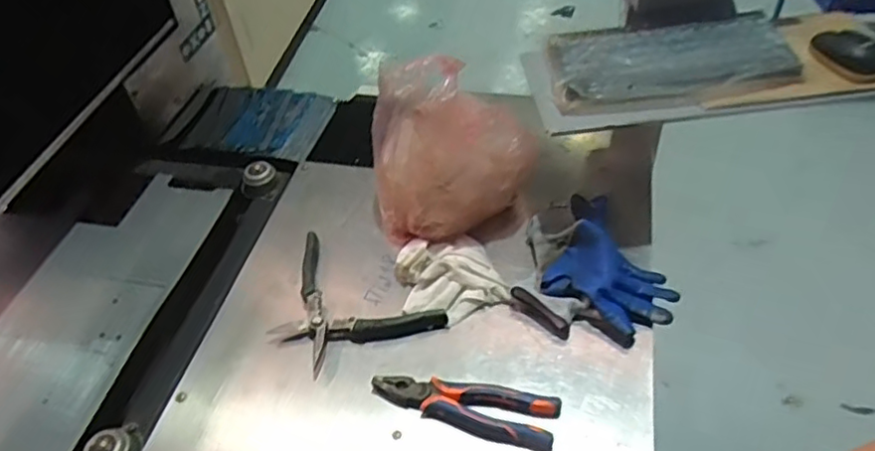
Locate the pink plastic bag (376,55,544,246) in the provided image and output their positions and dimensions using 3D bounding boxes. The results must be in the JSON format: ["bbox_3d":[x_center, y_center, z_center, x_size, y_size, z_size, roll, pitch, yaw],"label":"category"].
[{"bbox_3d":[0.015,-0.086,0.814,0.207,0.220,0.123,4,48,7],"label":"pink plastic bag"}]

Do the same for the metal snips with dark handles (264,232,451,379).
[{"bbox_3d":[-0.115,0.106,0.767,0.216,0.018,0.139,25,53,26],"label":"metal snips with dark handles"}]

